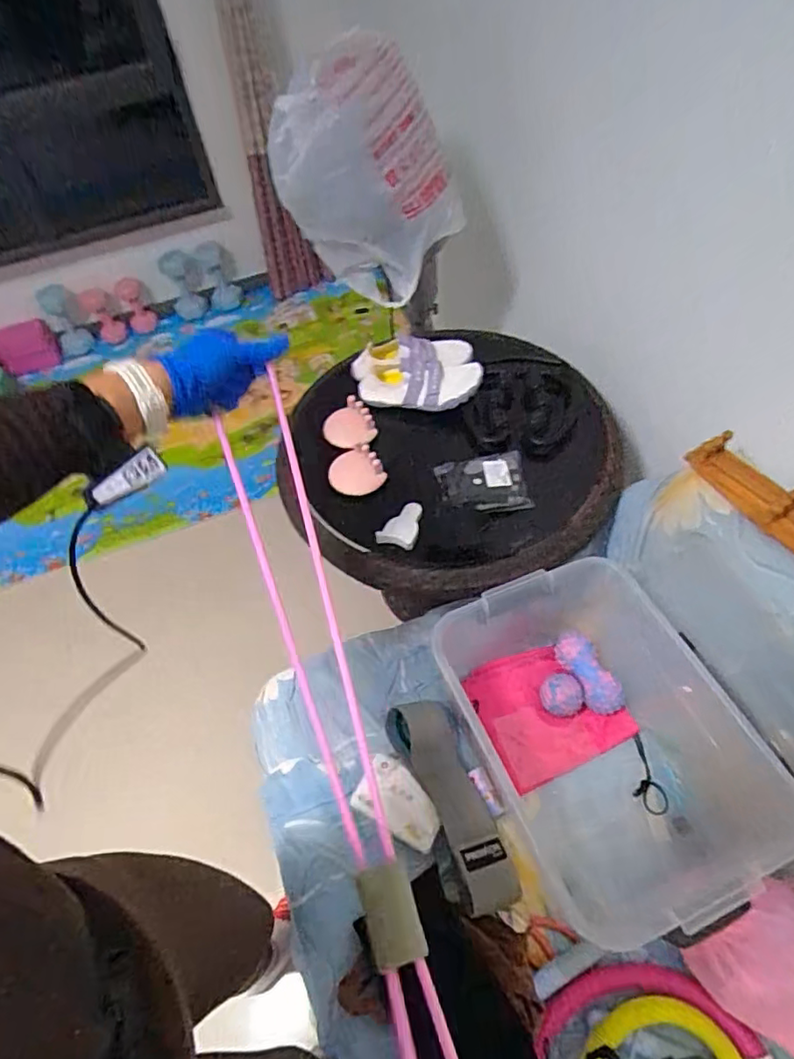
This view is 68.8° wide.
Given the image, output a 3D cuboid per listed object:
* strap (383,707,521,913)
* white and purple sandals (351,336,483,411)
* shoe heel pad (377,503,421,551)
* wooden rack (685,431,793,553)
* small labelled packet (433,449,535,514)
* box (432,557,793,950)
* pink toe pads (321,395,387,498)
[{"bbox_3d":[0.085,0.421,0.913,0.101,0.050,0.321,-21,55,-10],"label":"strap"},{"bbox_3d":[0.038,-0.323,1.177,0.259,0.062,0.179,2,54,7],"label":"white and purple sandals"},{"bbox_3d":[0.005,-0.009,0.987,0.065,0.021,0.085,7,55,10],"label":"shoe heel pad"},{"bbox_3d":[0.557,-0.031,0.839,0.069,0.044,0.295,-28,56,-15],"label":"wooden rack"},{"bbox_3d":[0.149,-0.080,1.010,0.149,0.031,0.117,-7,54,0],"label":"small labelled packet"},{"bbox_3d":[0.313,0.312,0.886,0.383,0.208,0.481,-21,55,-10],"label":"box"},{"bbox_3d":[-0.084,-0.156,1.081,0.098,0.019,0.207,-9,68,-1],"label":"pink toe pads"}]

